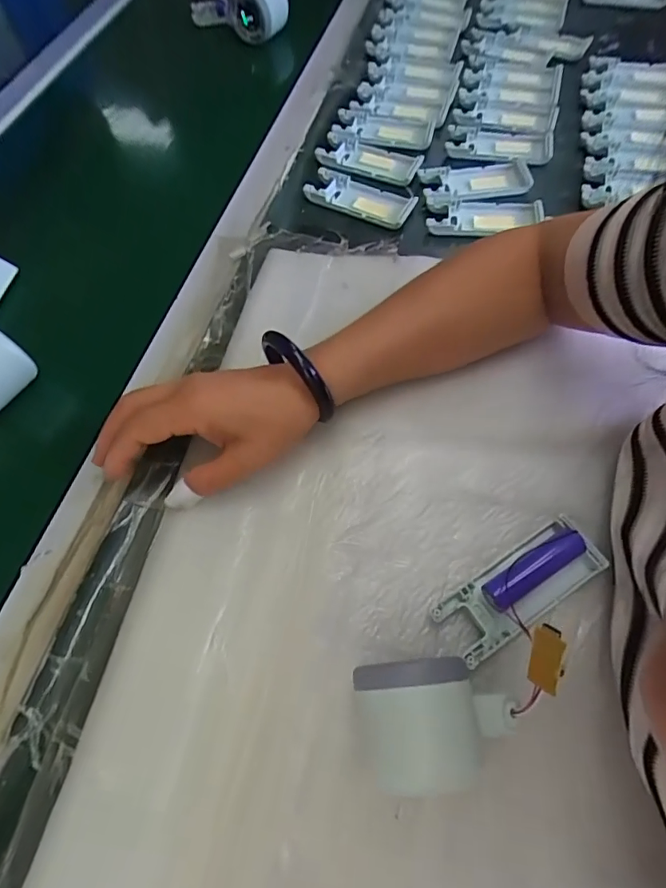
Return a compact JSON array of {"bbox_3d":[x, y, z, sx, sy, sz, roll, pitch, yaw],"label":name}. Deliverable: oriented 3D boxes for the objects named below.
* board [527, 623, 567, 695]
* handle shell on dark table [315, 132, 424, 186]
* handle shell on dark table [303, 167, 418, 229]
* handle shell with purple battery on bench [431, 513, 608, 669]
[{"bbox_3d":[0.097,0.098,0.217,0.014,0.031,0.004,18,23,40],"label":"board"},{"bbox_3d":[0.037,-0.288,0.482,0.104,0.011,0.049,18,65,12],"label":"handle shell on dark table"},{"bbox_3d":[0.028,-0.238,0.455,0.104,0.011,0.043,25,67,15],"label":"handle shell on dark table"},{"bbox_3d":[0.111,0.084,0.281,0.103,0.022,0.037,-31,66,-13],"label":"handle shell with purple battery on bench"}]

